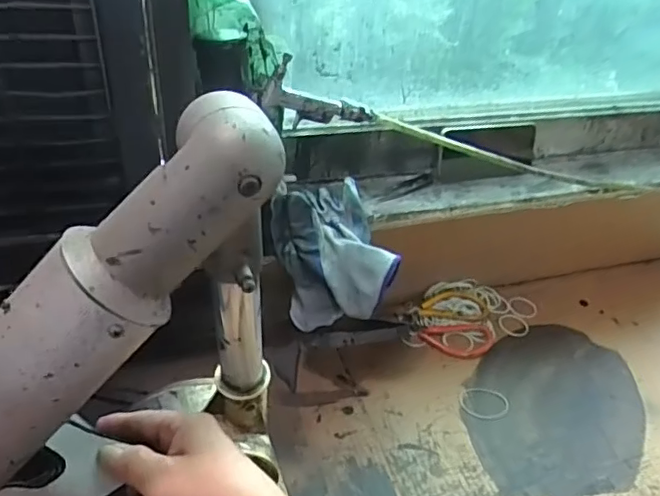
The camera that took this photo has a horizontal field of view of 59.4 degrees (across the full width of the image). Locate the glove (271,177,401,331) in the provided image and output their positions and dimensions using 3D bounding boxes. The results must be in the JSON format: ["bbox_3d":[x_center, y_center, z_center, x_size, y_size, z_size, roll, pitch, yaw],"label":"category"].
[{"bbox_3d":[0.002,0.005,0.677,0.132,0.118,0.166,1,38,-6],"label":"glove"}]

